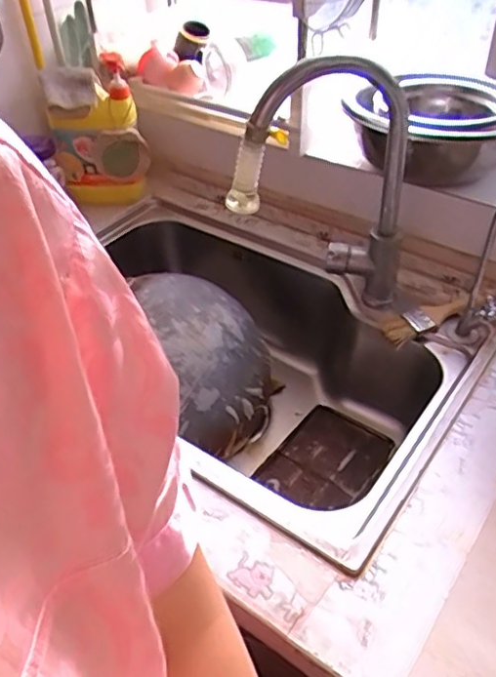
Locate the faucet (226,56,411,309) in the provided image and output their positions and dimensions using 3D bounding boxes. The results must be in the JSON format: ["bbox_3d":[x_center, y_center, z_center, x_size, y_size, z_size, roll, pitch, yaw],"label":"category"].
[{"bbox_3d":[0.098,-0.168,0.743,0.238,0.319,0.064,-16,43,-15],"label":"faucet"}]

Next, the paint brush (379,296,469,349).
[{"bbox_3d":[0.249,-0.038,0.814,0.161,0.018,0.042,-28,47,-26],"label":"paint brush"}]

